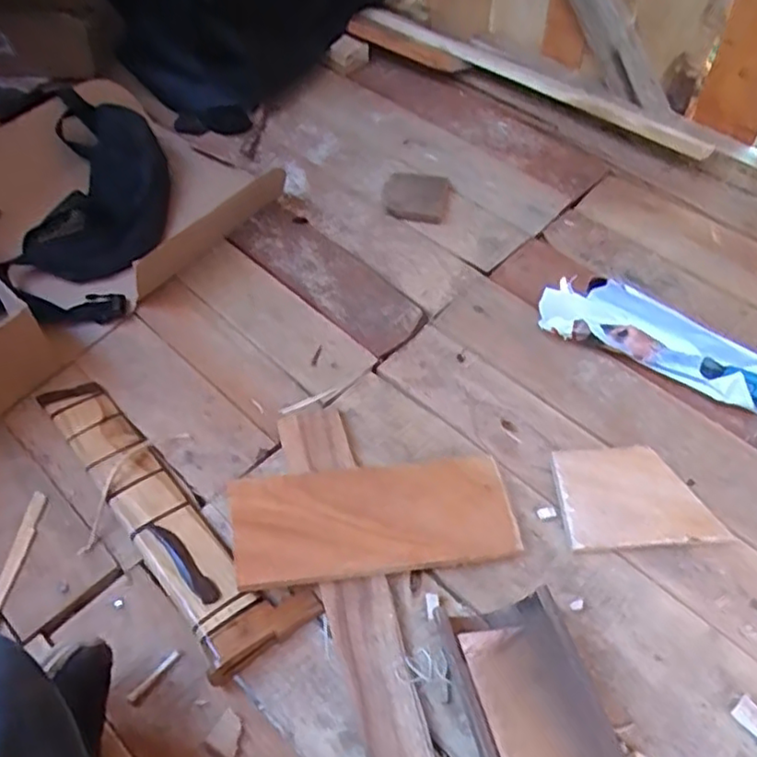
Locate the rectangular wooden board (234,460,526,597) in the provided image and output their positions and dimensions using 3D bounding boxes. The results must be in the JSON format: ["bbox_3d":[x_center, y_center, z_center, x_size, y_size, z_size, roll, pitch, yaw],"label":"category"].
[{"bbox_3d":[-0.002,0.118,0.544,0.231,0.020,0.089,-6,65,-7],"label":"rectangular wooden board"}]

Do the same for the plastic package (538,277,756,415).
[{"bbox_3d":[0.297,-0.032,0.663,0.270,0.050,0.075,23,56,16],"label":"plastic package"}]

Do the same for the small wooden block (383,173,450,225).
[{"bbox_3d":[0.047,-0.226,0.810,0.082,0.016,0.070,8,53,6],"label":"small wooden block"}]

